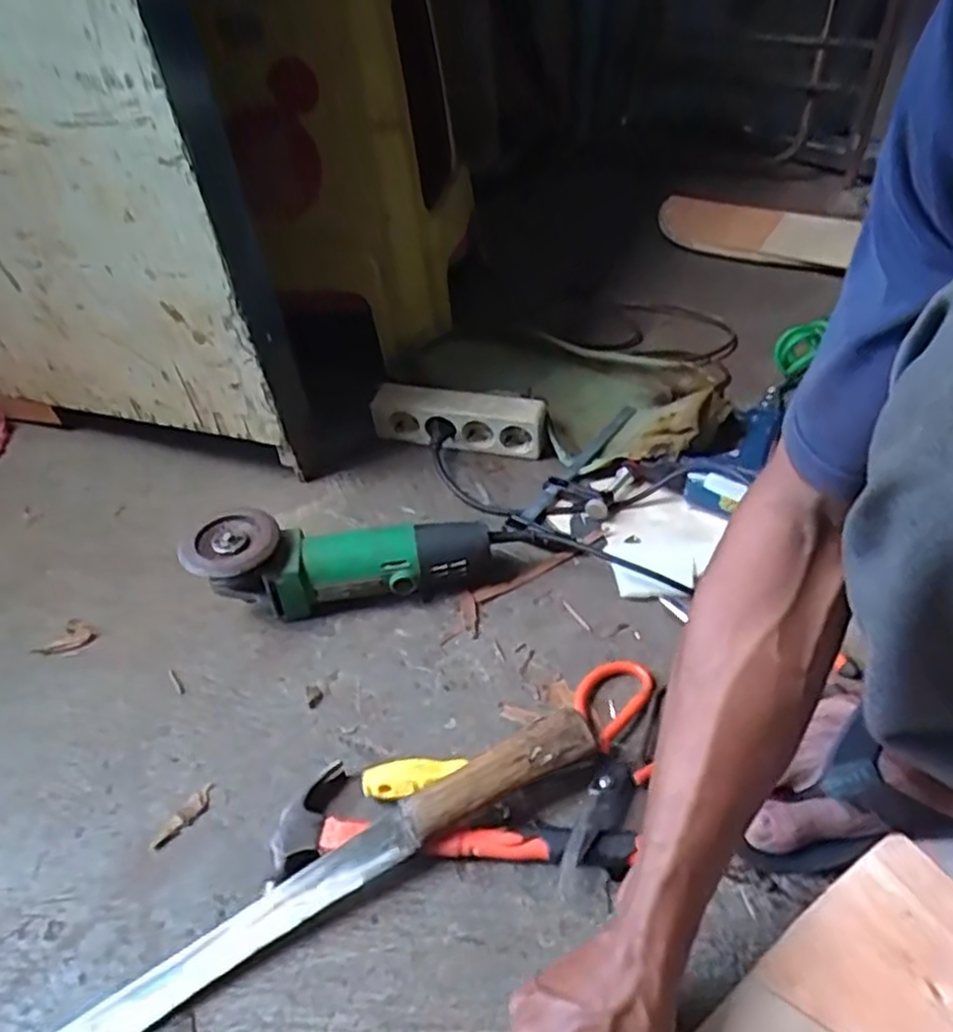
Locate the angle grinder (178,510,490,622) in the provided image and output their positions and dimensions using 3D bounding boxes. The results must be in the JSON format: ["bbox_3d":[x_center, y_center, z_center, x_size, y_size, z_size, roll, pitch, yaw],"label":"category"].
[{"bbox_3d":[-0.121,0.038,0.696,0.255,0.092,0.067,-10,42,-7],"label":"angle grinder"}]

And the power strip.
[{"bbox_3d":[-0.021,-0.109,0.866,0.199,0.059,0.047,6,43,11],"label":"power strip"}]

